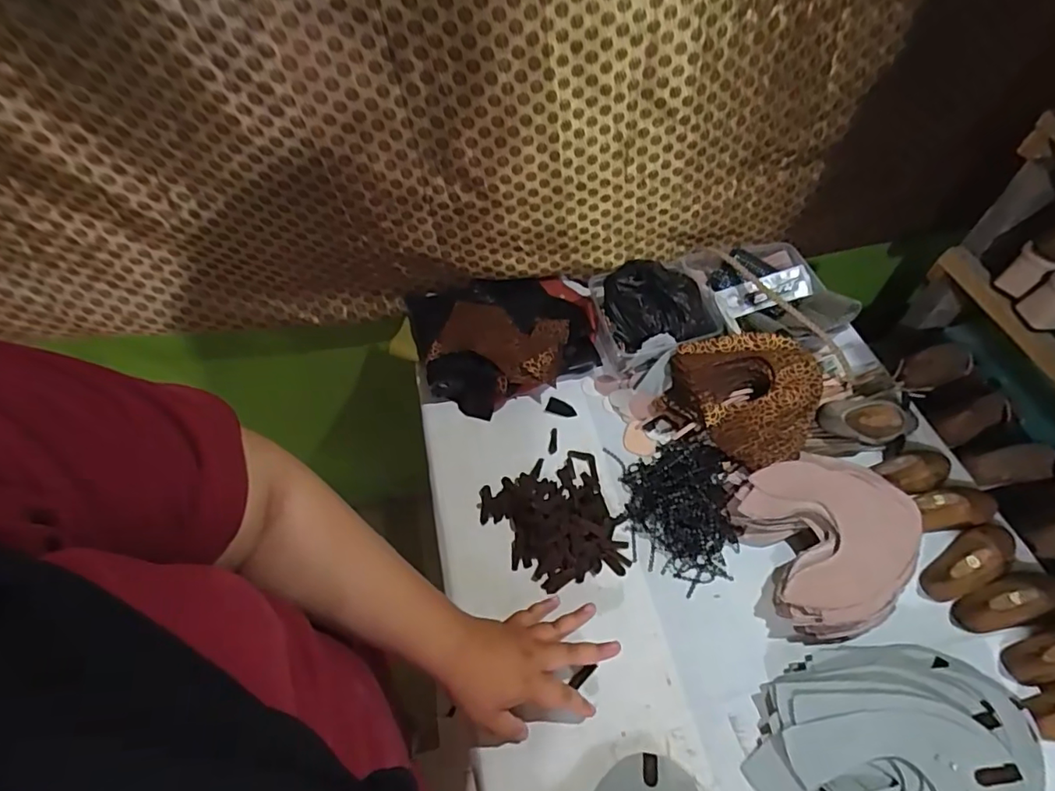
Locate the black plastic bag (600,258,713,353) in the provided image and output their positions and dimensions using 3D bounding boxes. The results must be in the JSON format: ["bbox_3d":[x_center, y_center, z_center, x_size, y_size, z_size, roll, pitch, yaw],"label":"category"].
[{"bbox_3d":[0.191,-0.135,0.785,0.155,0.067,0.136,-4,54,-3],"label":"black plastic bag"}]

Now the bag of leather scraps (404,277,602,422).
[{"bbox_3d":[-0.031,-0.102,0.822,0.278,0.060,0.267,-11,55,-9],"label":"bag of leather scraps"}]

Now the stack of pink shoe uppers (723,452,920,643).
[{"bbox_3d":[0.351,0.168,0.631,0.197,0.063,0.197,-6,54,-5],"label":"stack of pink shoe uppers"}]

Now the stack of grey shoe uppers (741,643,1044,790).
[{"bbox_3d":[0.351,0.340,0.504,0.235,0.068,0.225,-31,60,-21],"label":"stack of grey shoe uppers"}]

